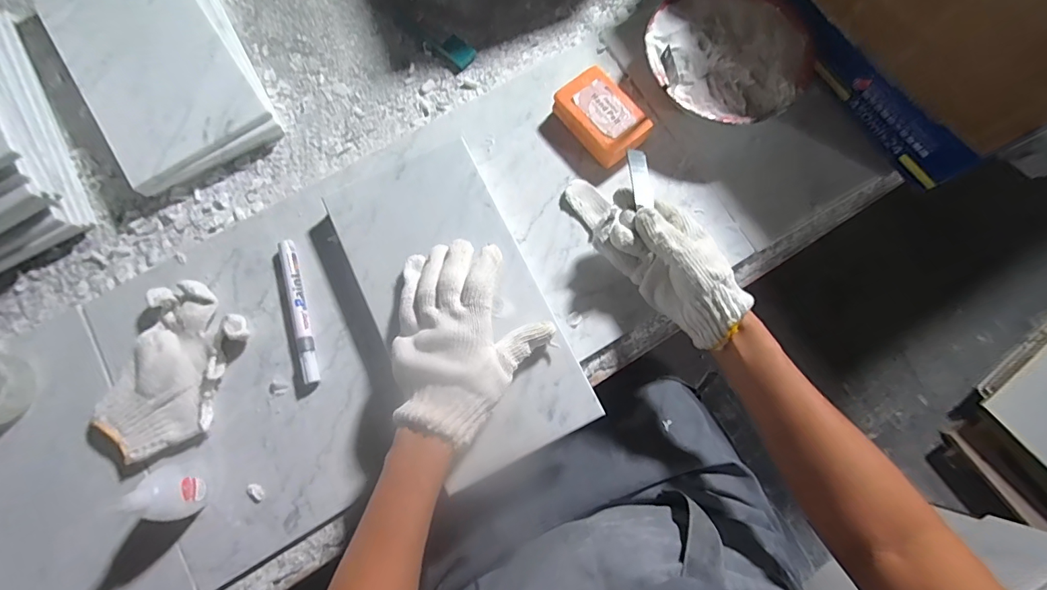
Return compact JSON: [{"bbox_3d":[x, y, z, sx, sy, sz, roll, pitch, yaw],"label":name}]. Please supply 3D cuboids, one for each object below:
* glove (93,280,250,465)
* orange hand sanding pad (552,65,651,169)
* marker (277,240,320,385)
[{"bbox_3d":[-0.325,0.071,0.424,0.092,0.030,0.156,18,77,5],"label":"glove"},{"bbox_3d":[0.084,-0.187,0.481,0.062,0.033,0.097,-38,78,-8],"label":"orange hand sanding pad"},{"bbox_3d":[-0.218,0.015,0.442,0.016,0.016,0.142,-16,76,-3],"label":"marker"}]

